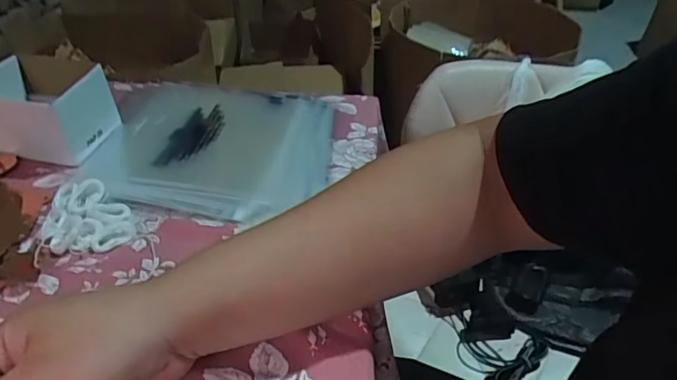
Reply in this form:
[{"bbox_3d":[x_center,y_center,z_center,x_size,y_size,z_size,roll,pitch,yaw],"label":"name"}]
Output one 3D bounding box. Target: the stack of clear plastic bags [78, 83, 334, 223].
[{"bbox_3d":[-0.142,-0.055,0.580,0.258,0.019,0.223,3,40,1],"label":"stack of clear plastic bags"}]

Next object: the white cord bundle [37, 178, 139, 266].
[{"bbox_3d":[-0.245,0.022,0.485,0.081,0.018,0.098,-16,43,-20],"label":"white cord bundle"}]

